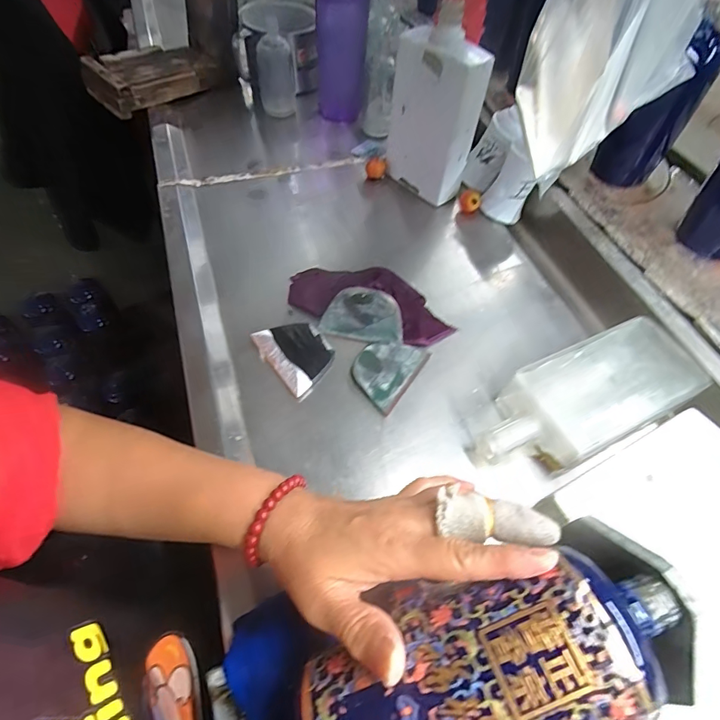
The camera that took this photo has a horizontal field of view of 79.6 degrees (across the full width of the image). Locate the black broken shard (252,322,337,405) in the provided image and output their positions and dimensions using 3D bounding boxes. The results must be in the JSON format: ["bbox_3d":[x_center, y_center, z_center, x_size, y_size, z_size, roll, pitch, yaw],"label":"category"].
[{"bbox_3d":[-0.062,-0.008,0.434,0.061,0.011,0.083,-35,64,-21],"label":"black broken shard"}]

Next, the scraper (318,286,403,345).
[{"bbox_3d":[0.002,-0.048,0.449,0.084,0.010,0.055,4,92,4],"label":"scraper"}]

